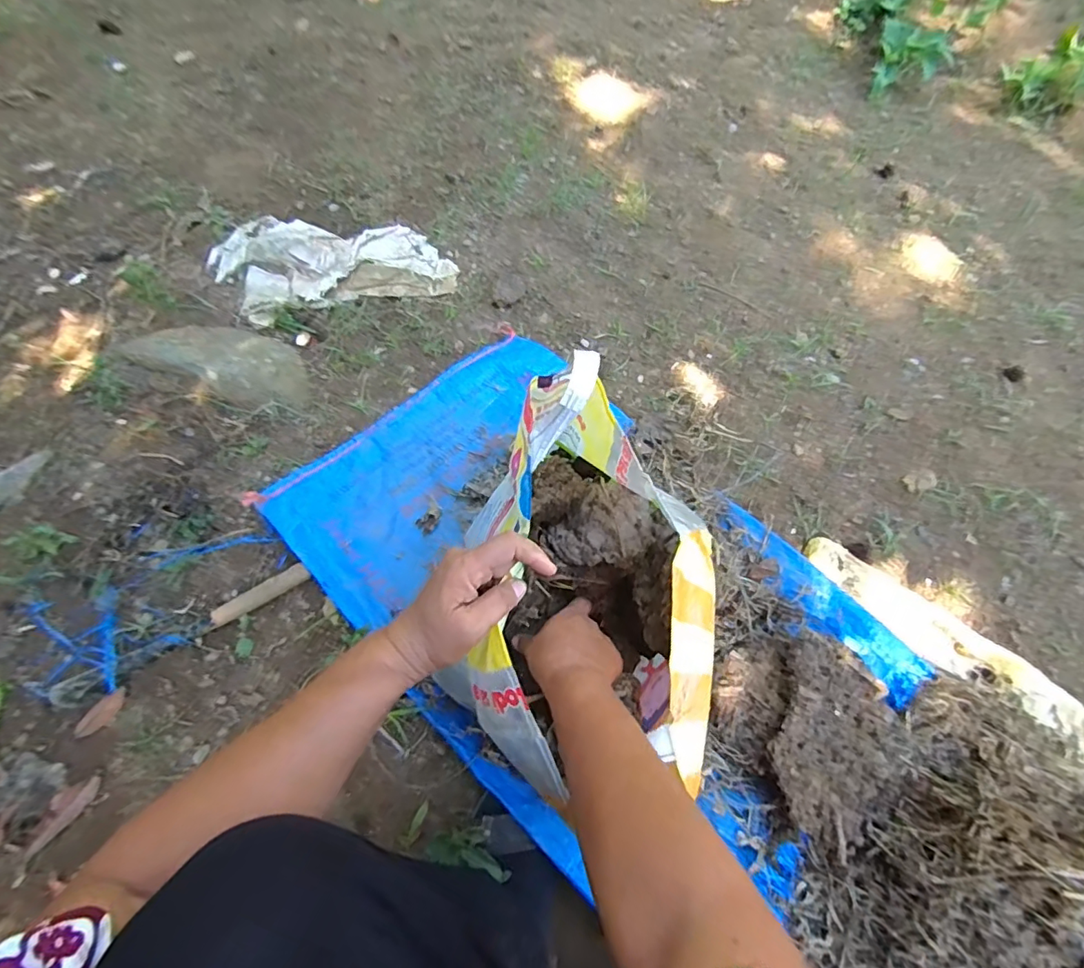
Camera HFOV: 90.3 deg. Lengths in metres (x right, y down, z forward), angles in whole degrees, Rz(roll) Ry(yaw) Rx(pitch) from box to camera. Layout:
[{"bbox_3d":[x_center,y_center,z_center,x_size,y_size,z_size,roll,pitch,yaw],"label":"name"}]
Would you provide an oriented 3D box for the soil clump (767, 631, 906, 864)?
[{"bbox_3d":[0.311,0.271,0.555,0.132,0.047,0.191,21,69,13],"label":"soil clump"}]

